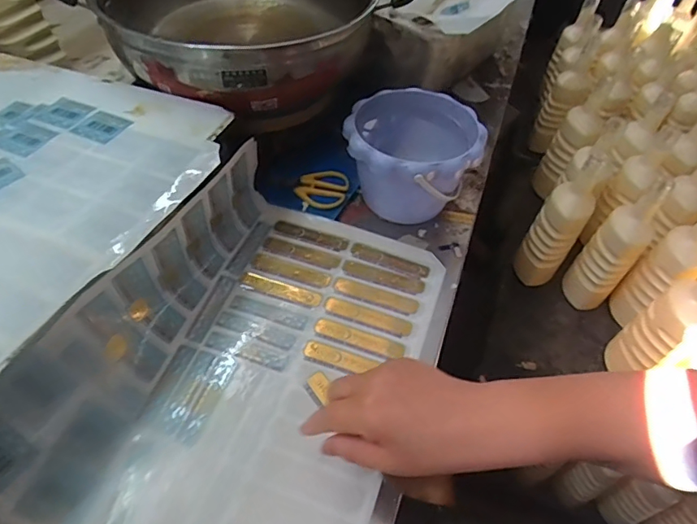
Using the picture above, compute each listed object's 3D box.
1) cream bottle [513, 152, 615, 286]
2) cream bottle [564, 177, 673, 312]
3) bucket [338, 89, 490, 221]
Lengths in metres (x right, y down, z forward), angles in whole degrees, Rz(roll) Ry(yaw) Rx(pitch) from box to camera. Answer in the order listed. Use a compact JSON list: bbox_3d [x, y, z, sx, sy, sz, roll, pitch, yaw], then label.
[{"bbox_3d":[0.345,-0.062,0.817,0.075,0.243,0.069,31,53,17],"label":"cream bottle"},{"bbox_3d":[0.420,-0.018,0.792,0.071,0.244,0.066,34,54,19],"label":"cream bottle"},{"bbox_3d":[0.076,-0.126,0.603,0.156,0.114,0.175,16,51,9],"label":"bucket"}]

